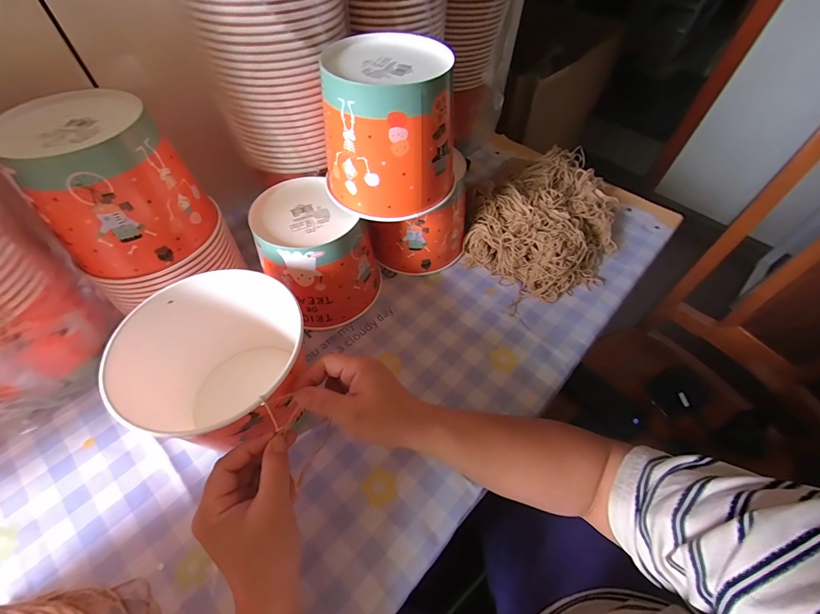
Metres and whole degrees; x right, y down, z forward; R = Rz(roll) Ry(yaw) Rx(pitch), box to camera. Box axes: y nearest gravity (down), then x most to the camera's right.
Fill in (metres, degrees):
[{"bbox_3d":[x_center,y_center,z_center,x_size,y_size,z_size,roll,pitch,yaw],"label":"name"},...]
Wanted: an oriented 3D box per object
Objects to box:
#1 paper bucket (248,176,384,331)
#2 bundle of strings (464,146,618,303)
[{"bbox_3d":[-0.124,-0.067,0.472,0.129,0.137,0.143,-31,59,-21],"label":"paper bucket"},{"bbox_3d":[0.230,-0.154,0.579,0.215,0.073,0.303,28,58,20],"label":"bundle of strings"}]

